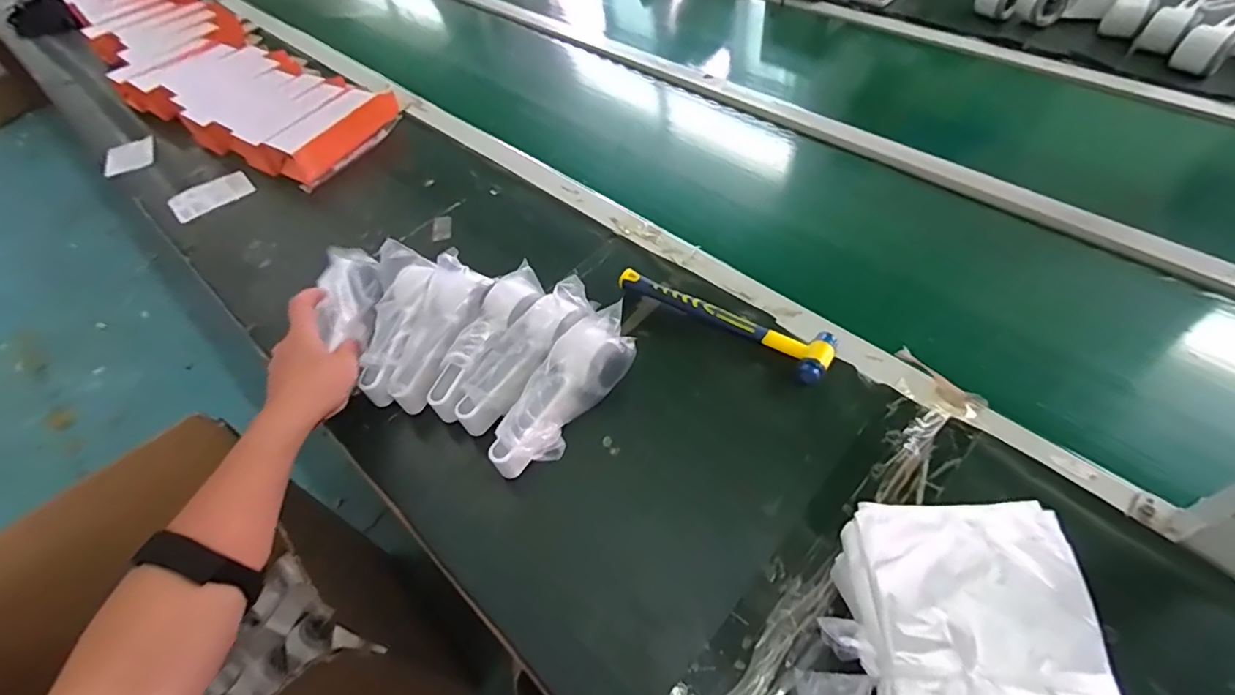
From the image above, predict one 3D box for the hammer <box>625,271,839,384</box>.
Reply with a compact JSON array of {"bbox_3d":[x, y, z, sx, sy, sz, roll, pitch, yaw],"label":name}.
[{"bbox_3d":[0.112,-0.032,0.597,0.241,0.023,0.061,28,61,24],"label":"hammer"}]

